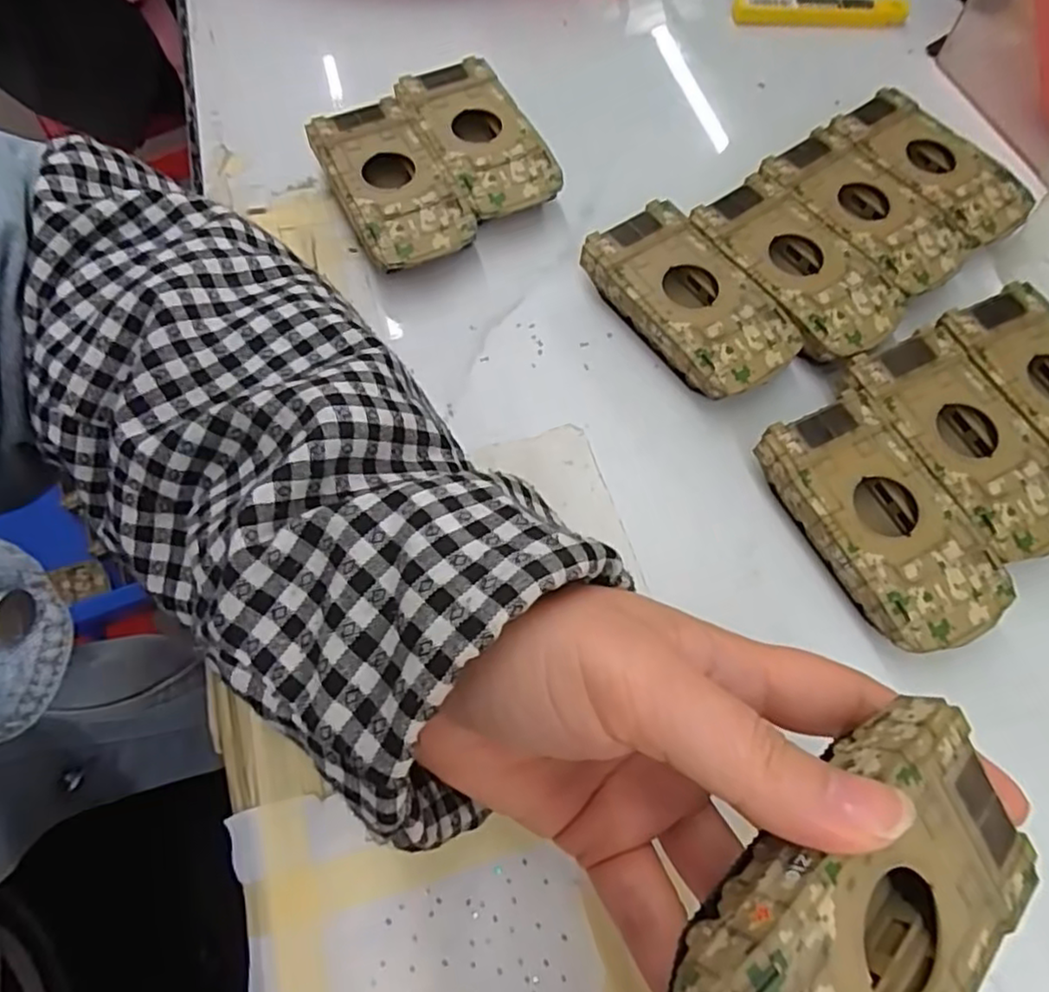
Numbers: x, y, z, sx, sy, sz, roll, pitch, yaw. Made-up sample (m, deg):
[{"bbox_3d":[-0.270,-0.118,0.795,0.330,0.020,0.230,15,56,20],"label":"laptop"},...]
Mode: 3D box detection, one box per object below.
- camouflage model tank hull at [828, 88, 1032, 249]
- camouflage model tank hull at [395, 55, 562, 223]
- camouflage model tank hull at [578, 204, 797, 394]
[{"bbox_3d":[0.200,-0.158,0.336,0.051,0.023,0.094,-35,71,-16],"label":"camouflage model tank hull"},{"bbox_3d":[-0.023,-0.171,0.333,0.052,0.026,0.092,-22,68,-11],"label":"camouflage model tank hull"},{"bbox_3d":[0.072,-0.082,0.298,0.048,0.026,0.094,-32,71,-15],"label":"camouflage model tank hull"}]

